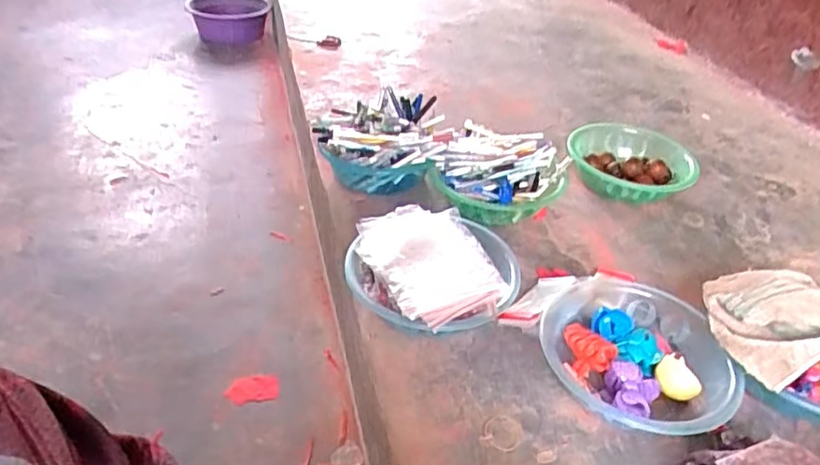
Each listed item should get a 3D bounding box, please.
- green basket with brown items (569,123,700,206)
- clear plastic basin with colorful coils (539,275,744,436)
[{"bbox_3d":[0.407,-0.120,1.162,0.230,0.087,0.196,29,43,28],"label":"green basket with brown items"},{"bbox_3d":[0.277,0.157,0.790,0.205,0.074,0.253,-6,39,-15],"label":"clear plastic basin with colorful coils"}]

